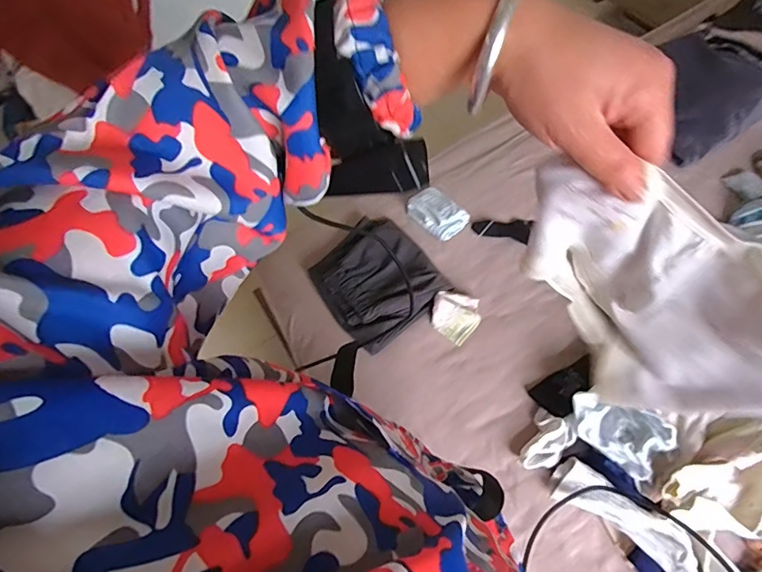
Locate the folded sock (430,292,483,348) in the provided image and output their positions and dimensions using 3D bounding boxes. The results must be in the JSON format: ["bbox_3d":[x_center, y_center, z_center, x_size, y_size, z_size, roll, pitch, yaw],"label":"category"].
[{"bbox_3d":[0.151,0.056,0.938,0.094,0.054,0.093,34,71,17],"label":"folded sock"}]

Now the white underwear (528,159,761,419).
[{"bbox_3d":[0.232,0.027,0.320,0.280,0.193,0.077,10,66,8],"label":"white underwear"}]

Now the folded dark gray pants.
[{"bbox_3d":[-0.011,-0.019,0.981,0.227,0.055,0.246,-37,68,-13],"label":"folded dark gray pants"}]

